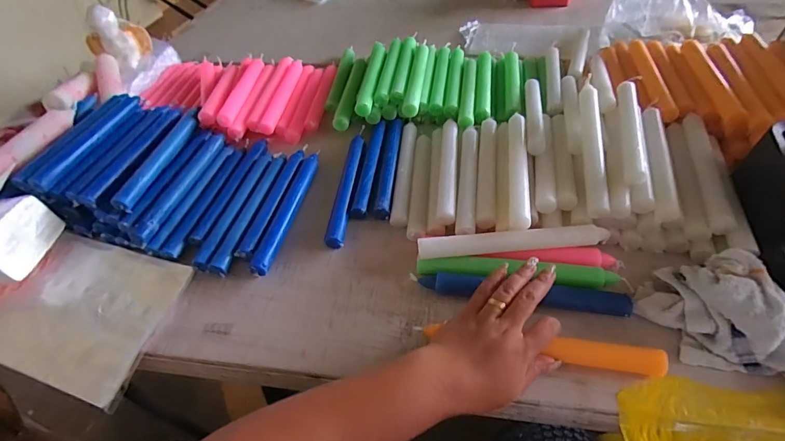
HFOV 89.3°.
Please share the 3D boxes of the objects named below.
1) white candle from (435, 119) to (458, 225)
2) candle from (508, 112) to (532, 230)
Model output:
[{"bbox_3d":[0.073,-0.069,0.517,0.022,0.018,0.193,3,49,8],"label":"white candle"},{"bbox_3d":[0.153,-0.065,0.486,0.021,0.020,0.193,5,49,10],"label":"candle"}]

